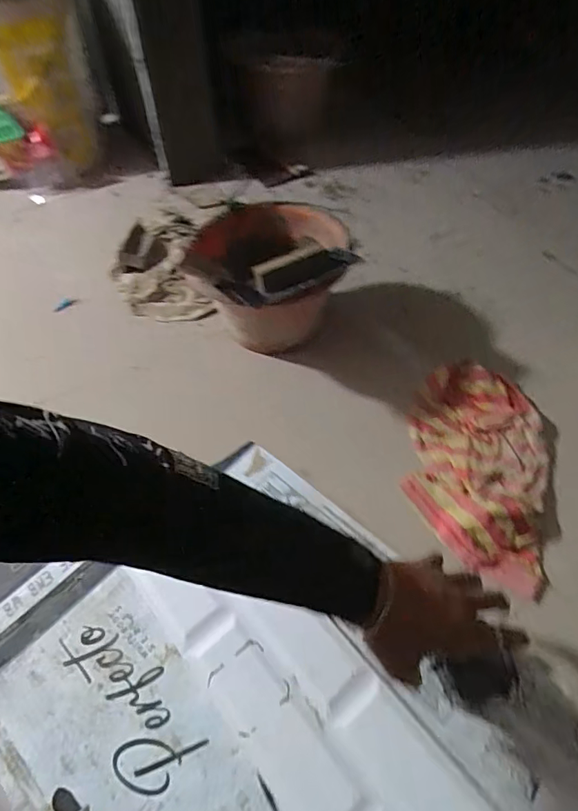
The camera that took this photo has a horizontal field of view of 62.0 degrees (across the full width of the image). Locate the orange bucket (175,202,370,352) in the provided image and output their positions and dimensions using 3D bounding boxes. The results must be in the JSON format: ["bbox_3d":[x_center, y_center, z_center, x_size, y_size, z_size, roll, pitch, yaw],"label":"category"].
[{"bbox_3d":[-0.020,-0.204,0.779,0.218,0.182,0.227,-1,53,2],"label":"orange bucket"}]

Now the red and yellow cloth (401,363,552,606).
[{"bbox_3d":[0.256,0.078,0.658,0.178,0.036,0.316,14,55,13],"label":"red and yellow cloth"}]

